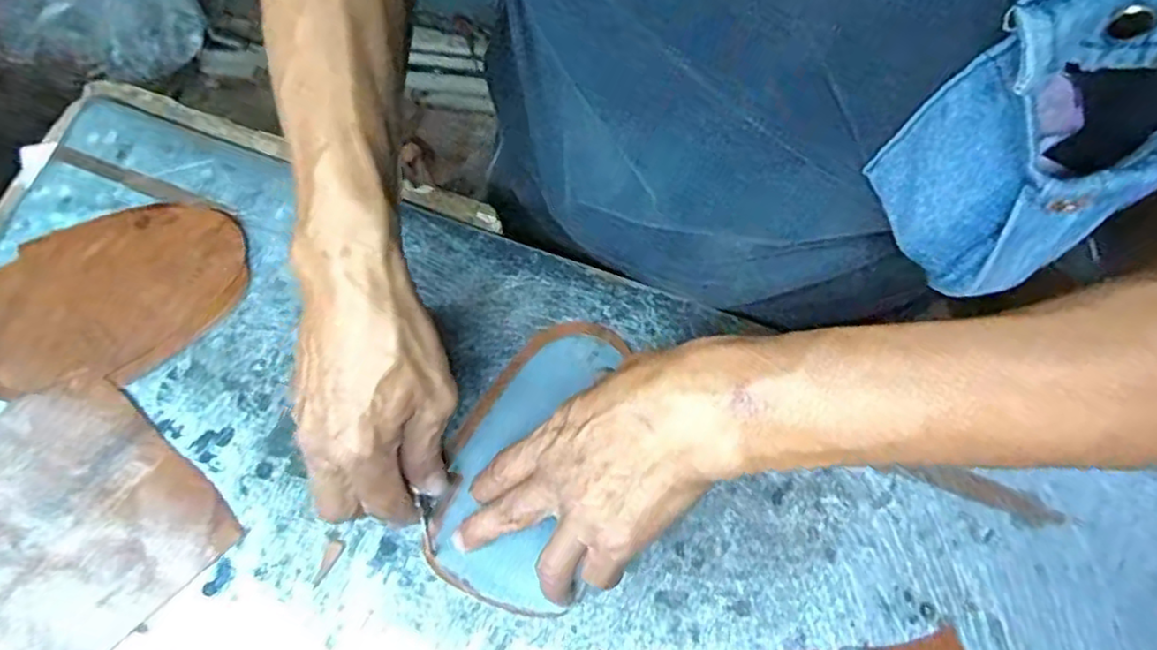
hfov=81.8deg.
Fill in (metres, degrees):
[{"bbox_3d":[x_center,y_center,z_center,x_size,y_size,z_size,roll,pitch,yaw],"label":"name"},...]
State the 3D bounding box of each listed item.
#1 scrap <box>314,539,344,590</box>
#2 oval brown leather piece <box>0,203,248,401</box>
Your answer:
[{"bbox_3d":[-0.140,0.130,0.368,0.009,0.004,0.026,27,71,12],"label":"scrap"},{"bbox_3d":[-0.295,-0.018,0.417,0.167,0.009,0.108,-24,74,-8],"label":"oval brown leather piece"}]

